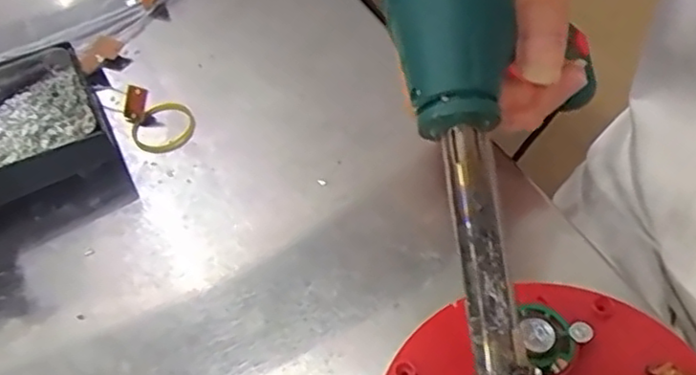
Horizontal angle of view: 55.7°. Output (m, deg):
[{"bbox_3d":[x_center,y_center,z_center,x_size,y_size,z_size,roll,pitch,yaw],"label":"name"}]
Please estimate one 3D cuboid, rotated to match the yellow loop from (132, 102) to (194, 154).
[{"bbox_3d":[-0.092,-0.030,0.330,0.030,0.004,0.032,-3,52,4],"label":"yellow loop"}]

